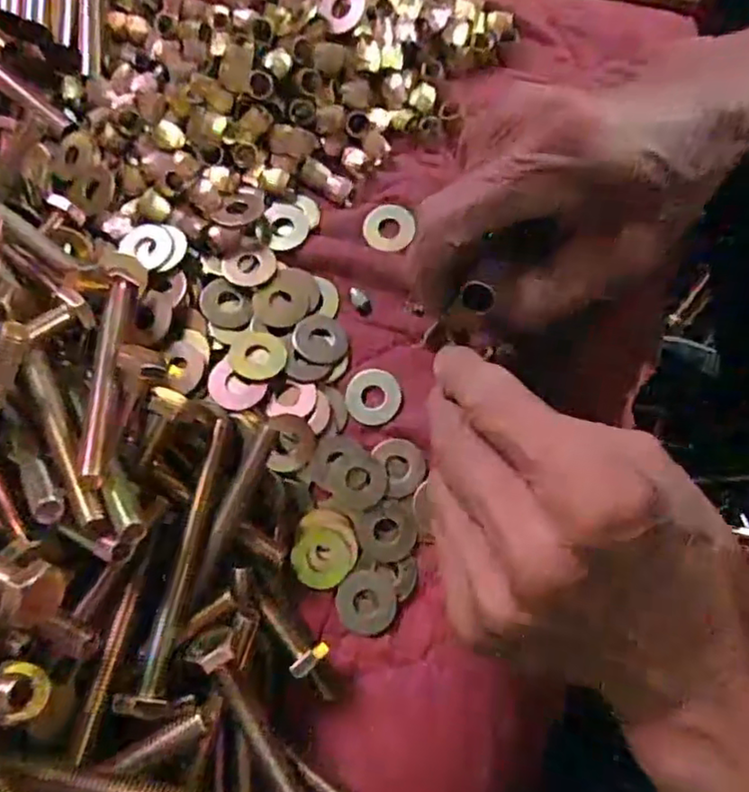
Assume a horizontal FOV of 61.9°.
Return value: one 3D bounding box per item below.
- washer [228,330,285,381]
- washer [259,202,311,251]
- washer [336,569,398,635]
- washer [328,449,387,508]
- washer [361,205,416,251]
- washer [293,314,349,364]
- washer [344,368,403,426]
[{"bbox_3d":[-0.051,-0.018,0.273,0.024,0.007,0.023,0,76,2],"label":"washer"},{"bbox_3d":[-0.043,-0.080,0.297,0.022,0.004,0.025,9,72,-5],"label":"washer"},{"bbox_3d":[-0.003,0.084,0.255,0.024,0.004,0.024,9,76,4],"label":"washer"},{"bbox_3d":[-0.007,0.035,0.266,0.025,0.004,0.024,9,76,4],"label":"washer"},{"bbox_3d":[0.007,-0.080,0.295,0.024,0.004,0.023,0,76,2],"label":"washer"},{"bbox_3d":[-0.024,-0.026,0.280,0.024,0.004,0.023,0,76,2],"label":"washer"},{"bbox_3d":[0.000,0.000,0.274,0.024,0.004,0.024,0,76,2],"label":"washer"}]

